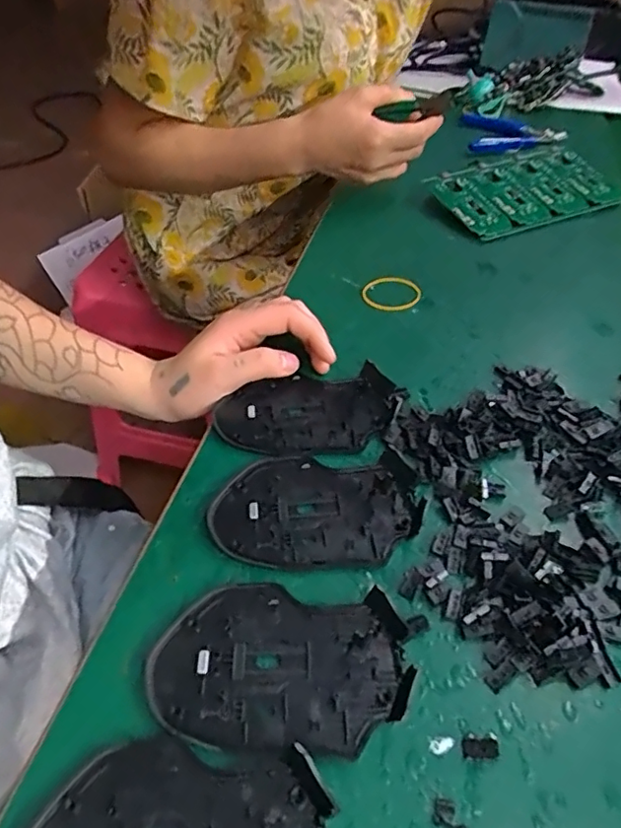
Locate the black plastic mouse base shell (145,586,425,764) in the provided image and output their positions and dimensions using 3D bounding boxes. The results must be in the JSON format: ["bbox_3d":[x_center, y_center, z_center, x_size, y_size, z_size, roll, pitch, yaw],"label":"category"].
[{"bbox_3d":[-0.015,0.112,0.252,0.113,0.009,0.070,4,46,5],"label":"black plastic mouse base shell"}]

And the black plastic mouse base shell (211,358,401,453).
[{"bbox_3d":[-0.002,-0.002,0.362,0.117,0.011,0.066,-2,46,-1],"label":"black plastic mouse base shell"}]

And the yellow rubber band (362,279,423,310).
[{"bbox_3d":[0.067,-0.100,0.463,0.048,0.006,0.042,-5,48,10],"label":"yellow rubber band"}]

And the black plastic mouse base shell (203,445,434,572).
[{"bbox_3d":[0.003,0.052,0.311,0.112,0.005,0.070,0,46,1],"label":"black plastic mouse base shell"}]

